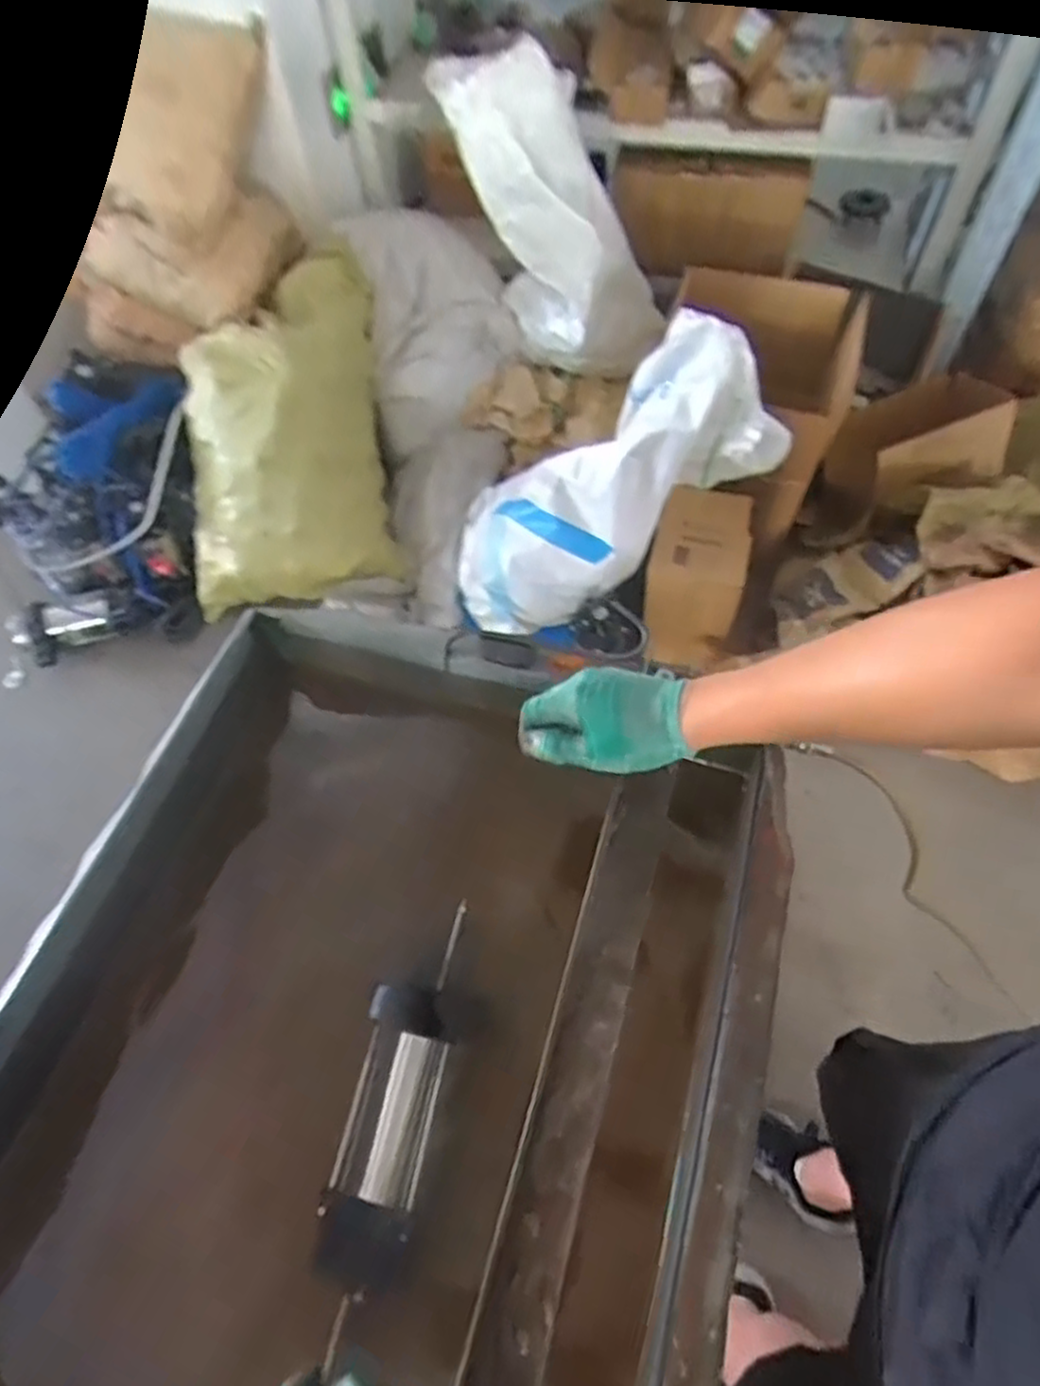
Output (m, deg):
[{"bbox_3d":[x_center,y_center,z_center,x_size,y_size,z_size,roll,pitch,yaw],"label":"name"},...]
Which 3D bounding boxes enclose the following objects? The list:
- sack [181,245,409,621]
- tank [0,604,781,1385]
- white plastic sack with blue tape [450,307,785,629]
[{"bbox_3d":[-0.564,-0.632,1.688,0.454,0.313,0.829,-7,96,5],"label":"sack"},{"bbox_3d":[-0.133,0.311,0.659,0.615,0.220,0.732,13,61,11],"label":"tank"},{"bbox_3d":[0.151,-0.394,1.395,0.677,0.280,0.290,-37,55,29],"label":"white plastic sack with blue tape"}]

